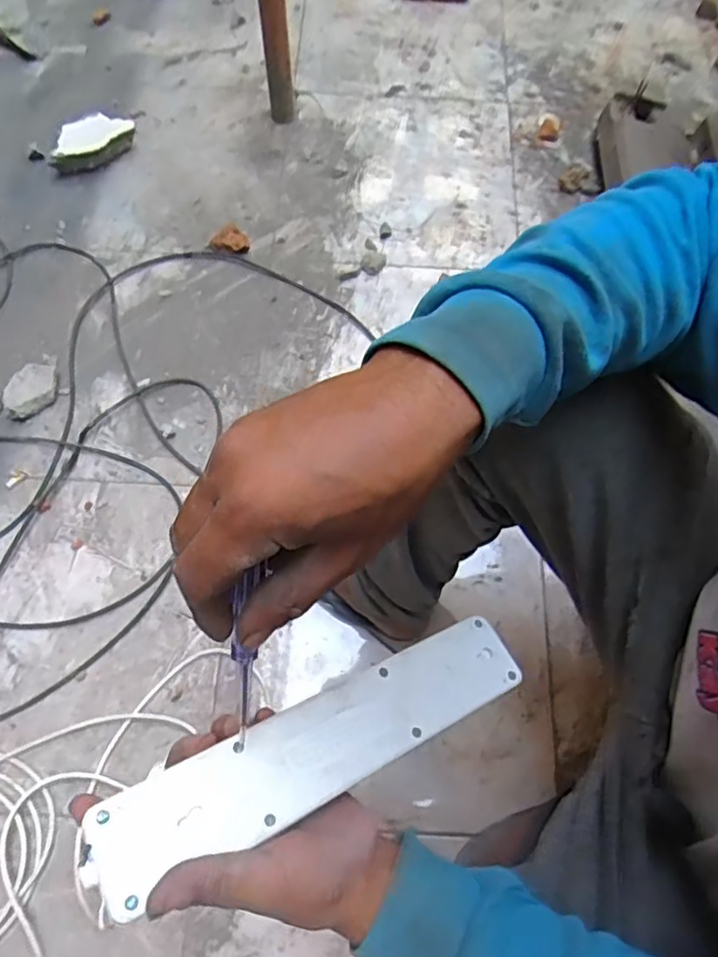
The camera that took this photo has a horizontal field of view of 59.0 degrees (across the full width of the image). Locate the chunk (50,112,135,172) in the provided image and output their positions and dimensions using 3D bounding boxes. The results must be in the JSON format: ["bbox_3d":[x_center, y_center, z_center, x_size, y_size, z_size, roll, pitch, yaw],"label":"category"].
[{"bbox_3d":[-0.448,-0.565,1.069,0.146,0.045,0.083,-16,68,-10],"label":"chunk"}]

